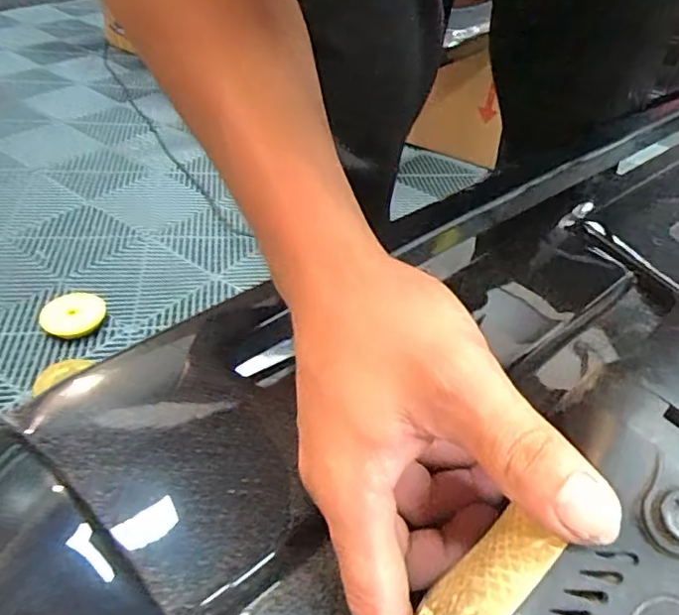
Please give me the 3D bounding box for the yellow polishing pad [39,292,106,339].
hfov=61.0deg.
[{"bbox_3d":[-0.442,0.011,0.958,0.100,0.017,0.094,18,42,14],"label":"yellow polishing pad"}]

